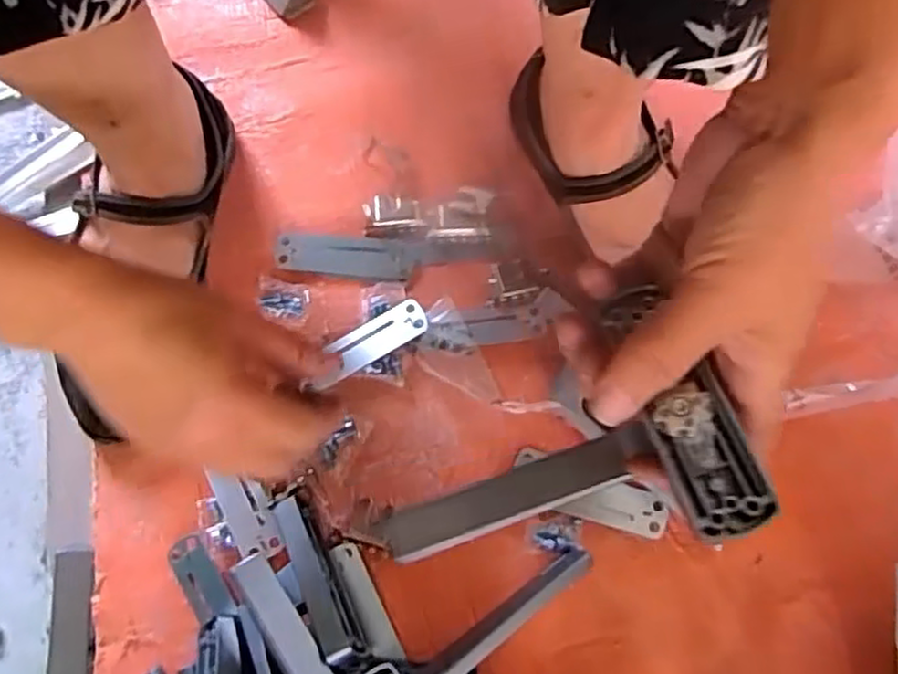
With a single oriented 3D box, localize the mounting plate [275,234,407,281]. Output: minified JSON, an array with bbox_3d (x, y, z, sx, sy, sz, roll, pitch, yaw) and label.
[{"bbox_3d":[-0.075,-0.057,0.506,0.091,0.005,0.029,6,70,4],"label":"mounting plate"}]

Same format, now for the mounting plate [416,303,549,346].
[{"bbox_3d":[0.023,-0.007,0.483,0.082,0.010,0.025,-10,70,-1],"label":"mounting plate"}]

